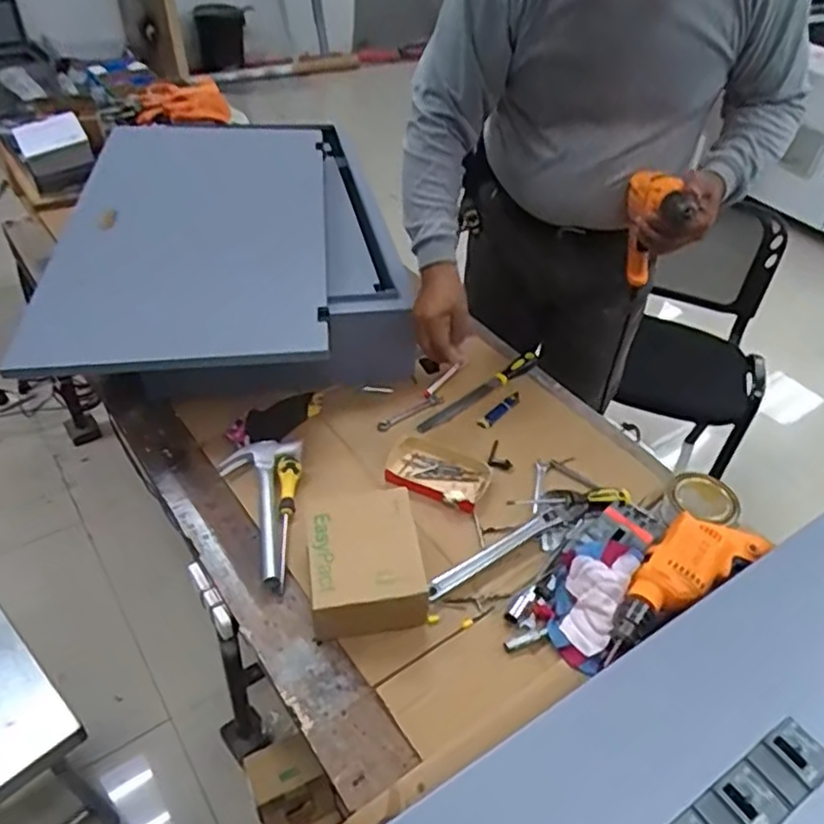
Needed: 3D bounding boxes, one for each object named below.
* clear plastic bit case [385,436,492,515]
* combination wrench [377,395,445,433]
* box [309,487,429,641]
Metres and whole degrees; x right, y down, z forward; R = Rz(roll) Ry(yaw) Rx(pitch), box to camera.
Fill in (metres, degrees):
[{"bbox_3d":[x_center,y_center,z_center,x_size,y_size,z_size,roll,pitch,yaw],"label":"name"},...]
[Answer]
[{"bbox_3d":[0.041,0.088,1.065,0.159,0.022,0.122,21,44,16],"label":"clear plastic bit case"},{"bbox_3d":[-0.002,0.001,1.173,0.142,0.005,0.023,-27,52,-32],"label":"combination wrench"},{"bbox_3d":[-0.064,0.190,0.891,0.144,0.097,0.172,-5,43,-12],"label":"box"}]

